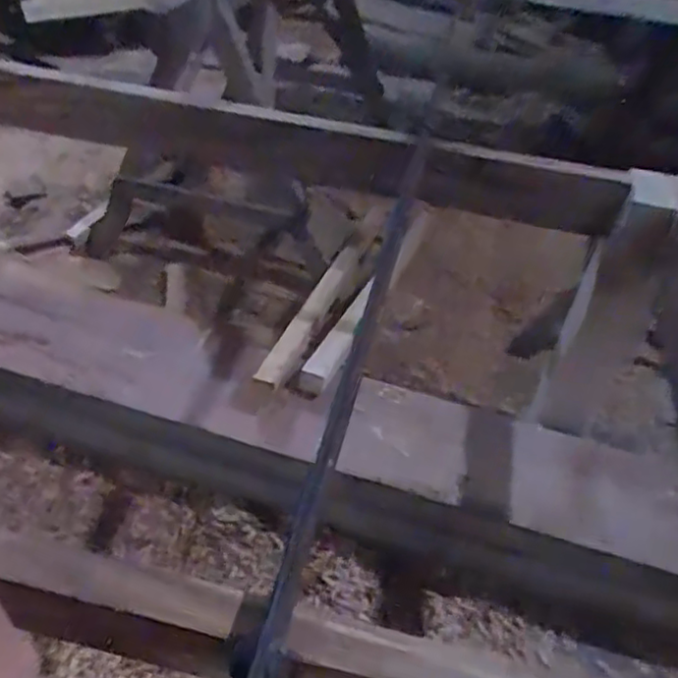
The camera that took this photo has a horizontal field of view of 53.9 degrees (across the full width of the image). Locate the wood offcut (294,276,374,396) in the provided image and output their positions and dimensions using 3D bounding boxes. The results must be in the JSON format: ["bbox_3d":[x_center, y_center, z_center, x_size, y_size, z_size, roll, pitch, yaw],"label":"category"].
[{"bbox_3d":[0.004,-0.015,1.383,0.067,0.026,0.367,16,44,10],"label":"wood offcut"}]

